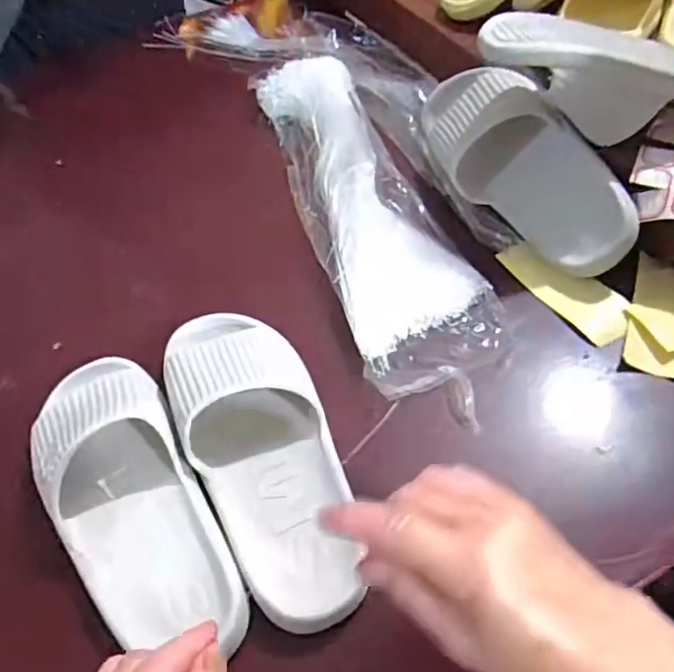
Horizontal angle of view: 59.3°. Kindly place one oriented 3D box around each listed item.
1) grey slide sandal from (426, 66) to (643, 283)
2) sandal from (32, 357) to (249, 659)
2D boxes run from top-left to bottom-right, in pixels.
[{"bbox_3d":[0.172,-0.174,0.575,0.074,0.105,0.281,-3,52,-39],"label":"grey slide sandal"},{"bbox_3d":[-0.150,0.109,0.418,0.095,0.069,0.241,-29,65,-16],"label":"sandal"}]

